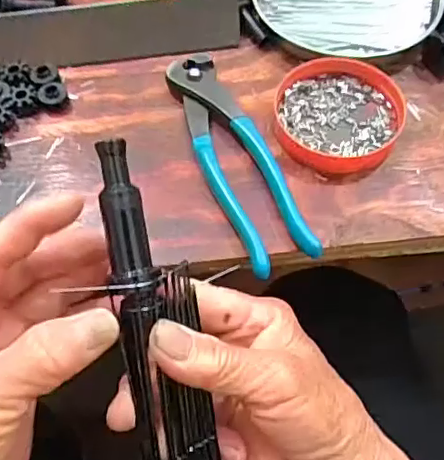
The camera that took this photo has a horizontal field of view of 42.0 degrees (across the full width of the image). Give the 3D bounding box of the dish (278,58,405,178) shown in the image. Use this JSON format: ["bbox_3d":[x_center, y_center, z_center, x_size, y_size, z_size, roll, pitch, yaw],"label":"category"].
[{"bbox_3d":[0.076,-0.074,0.371,0.081,0.017,0.081,-1,57,2],"label":"dish"}]

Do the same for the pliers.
[{"bbox_3d":[0.006,-0.048,0.354,0.041,0.017,0.165,-19,58,-9],"label":"pliers"}]

